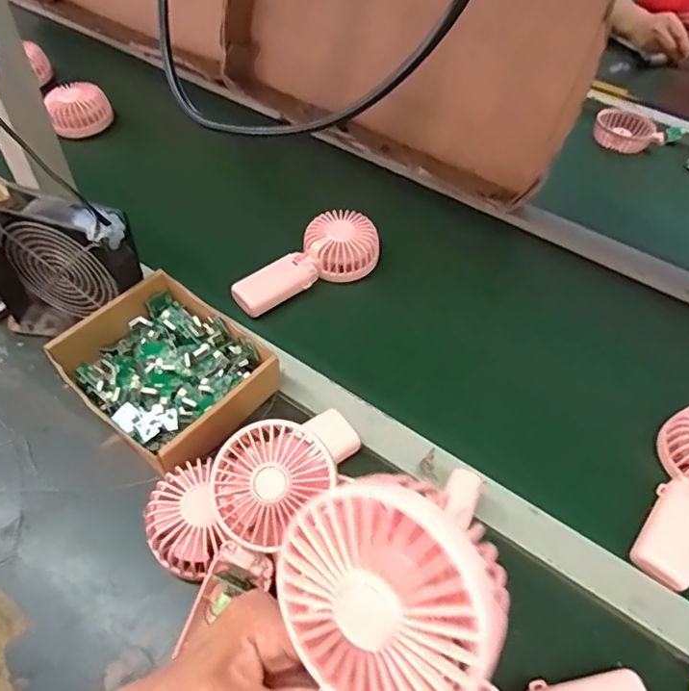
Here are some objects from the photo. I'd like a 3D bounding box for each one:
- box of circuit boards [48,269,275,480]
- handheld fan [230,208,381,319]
[{"bbox_3d":[-0.165,0.028,0.509,0.176,0.057,0.149,36,57,22],"label":"box of circuit boards"},{"bbox_3d":[-0.047,-0.099,0.622,0.175,0.046,0.077,-25,58,-22],"label":"handheld fan"}]

